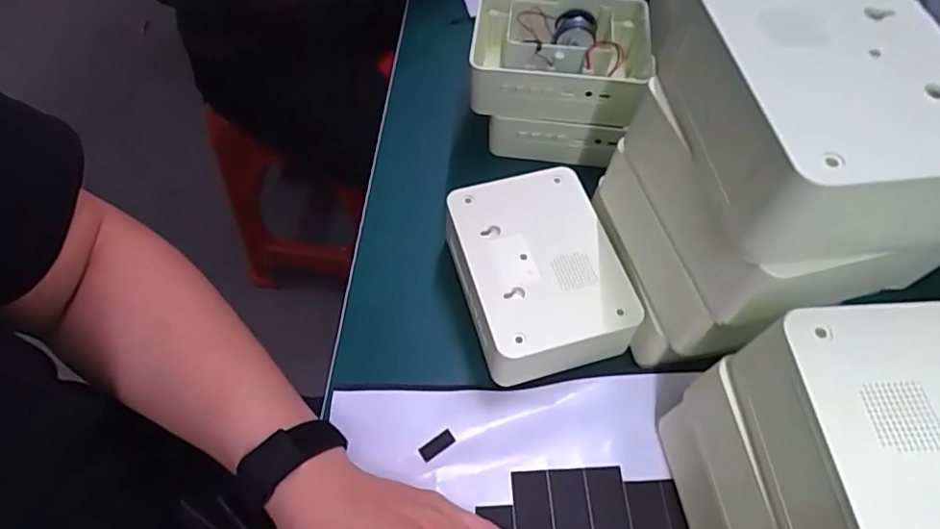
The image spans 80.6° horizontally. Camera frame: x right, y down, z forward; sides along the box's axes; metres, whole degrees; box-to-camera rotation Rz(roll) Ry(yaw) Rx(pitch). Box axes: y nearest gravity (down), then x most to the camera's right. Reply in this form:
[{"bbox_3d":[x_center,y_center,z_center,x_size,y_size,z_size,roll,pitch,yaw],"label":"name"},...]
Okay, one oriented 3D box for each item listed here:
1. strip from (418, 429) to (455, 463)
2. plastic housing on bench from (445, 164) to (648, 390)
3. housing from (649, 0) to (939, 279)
[{"bbox_3d":[-0.022,0.120,0.365,0.024,0.006,0.010,-31,64,-19],"label":"strip"},{"bbox_3d":[0.047,0.007,0.407,0.106,0.053,0.142,-13,60,-10],"label":"plastic housing on bench"},{"bbox_3d":[0.155,-0.076,0.264,0.095,0.068,0.145,-6,59,-6],"label":"housing"}]

